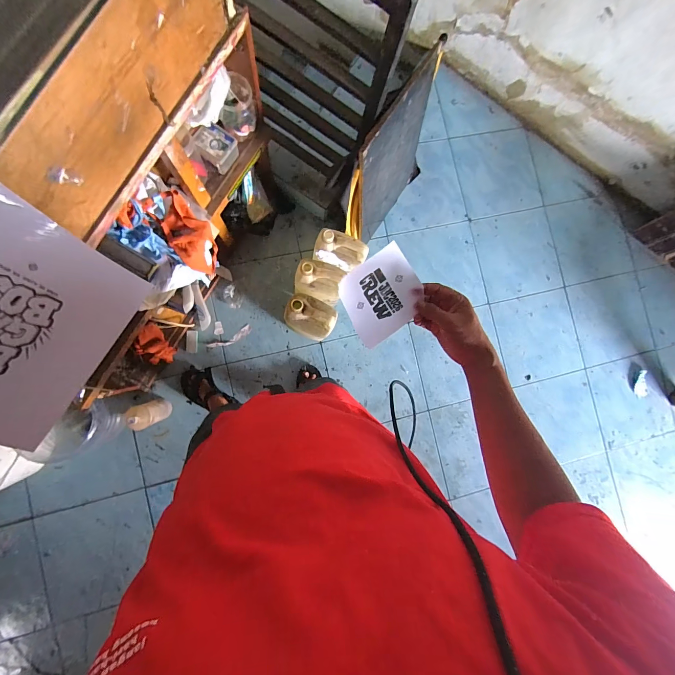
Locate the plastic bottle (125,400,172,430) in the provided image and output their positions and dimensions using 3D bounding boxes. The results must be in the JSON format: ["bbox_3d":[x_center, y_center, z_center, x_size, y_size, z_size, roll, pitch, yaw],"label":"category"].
[{"bbox_3d":[-0.694,0.281,1.198,0.082,0.249,0.083,0,87,-7],"label":"plastic bottle"}]

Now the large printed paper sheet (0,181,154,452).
[{"bbox_3d":[-0.296,-0.015,0.295,0.160,0.031,0.195,43,65,-42],"label":"large printed paper sheet"}]

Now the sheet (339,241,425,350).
[{"bbox_3d":[0.064,-0.066,0.487,0.115,0.018,0.125,-32,70,22],"label":"sheet"}]

